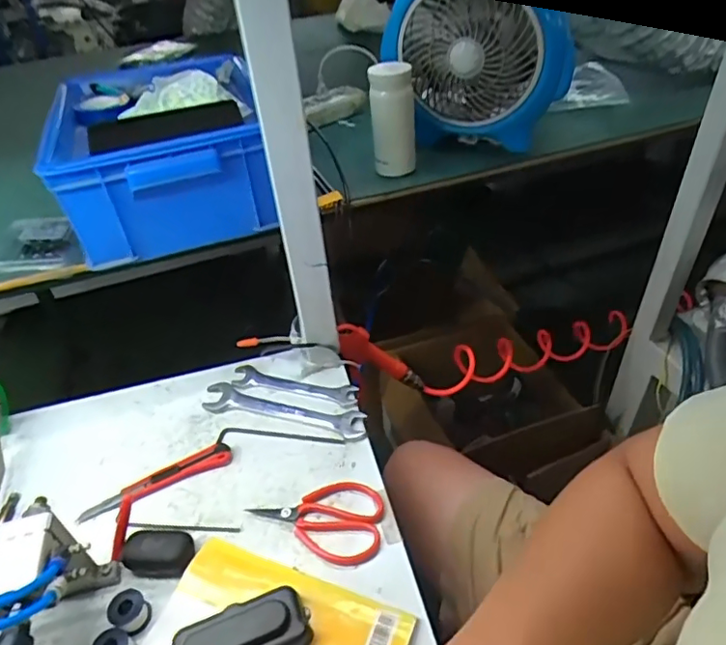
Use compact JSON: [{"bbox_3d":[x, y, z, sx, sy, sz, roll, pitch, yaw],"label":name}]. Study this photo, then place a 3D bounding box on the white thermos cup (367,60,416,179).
[{"bbox_3d":[0.041,-0.270,0.760,0.059,0.149,0.051,-3,40,2],"label":"white thermos cup"}]

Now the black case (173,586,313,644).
[{"bbox_3d":[-0.097,0.257,0.451,0.105,0.031,0.052,-19,42,-17],"label":"black case"}]

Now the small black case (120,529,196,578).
[{"bbox_3d":[-0.190,0.208,0.516,0.061,0.024,0.042,0,40,6],"label":"small black case"}]

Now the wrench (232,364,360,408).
[{"bbox_3d":[-0.082,0.076,0.672,0.157,0.004,0.033,9,42,15],"label":"wrench"}]

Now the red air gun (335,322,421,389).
[{"bbox_3d":[0.026,0.056,0.783,0.044,0.180,0.024,-41,36,20],"label":"red air gun"}]

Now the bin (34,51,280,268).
[{"bbox_3d":[-0.248,-0.225,0.717,0.247,0.125,0.319,-11,41,-7],"label":"bin"}]

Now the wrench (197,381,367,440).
[{"bbox_3d":[-0.093,0.101,0.641,0.196,0.010,0.039,10,42,17],"label":"wrench"}]

